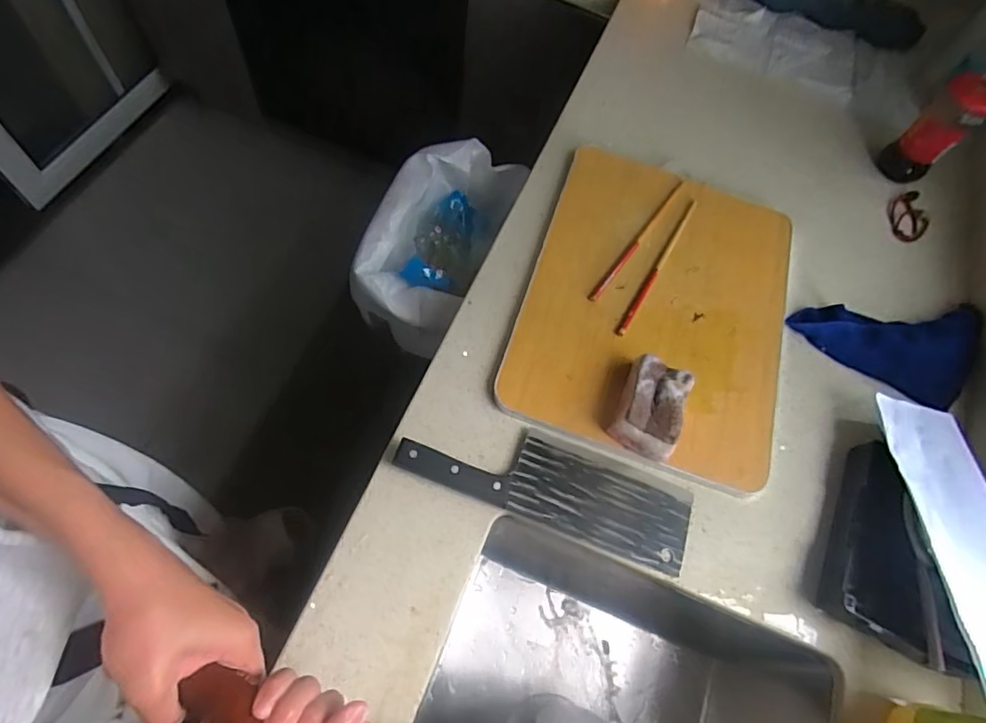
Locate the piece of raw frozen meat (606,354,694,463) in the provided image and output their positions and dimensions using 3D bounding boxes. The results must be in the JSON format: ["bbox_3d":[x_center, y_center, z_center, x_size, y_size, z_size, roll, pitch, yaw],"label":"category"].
[{"bbox_3d":[0.159,0.046,0.557,0.063,0.044,0.095,23,65,5],"label":"piece of raw frozen meat"}]

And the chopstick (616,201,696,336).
[{"bbox_3d":[0.201,-0.120,0.656,0.010,0.010,0.235,31,65,7],"label":"chopstick"}]

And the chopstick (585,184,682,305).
[{"bbox_3d":[0.180,-0.153,0.670,0.012,0.013,0.231,35,66,9],"label":"chopstick"}]

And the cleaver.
[{"bbox_3d":[0.056,0.119,0.536,0.287,0.015,0.081,22,60,-2],"label":"cleaver"}]

